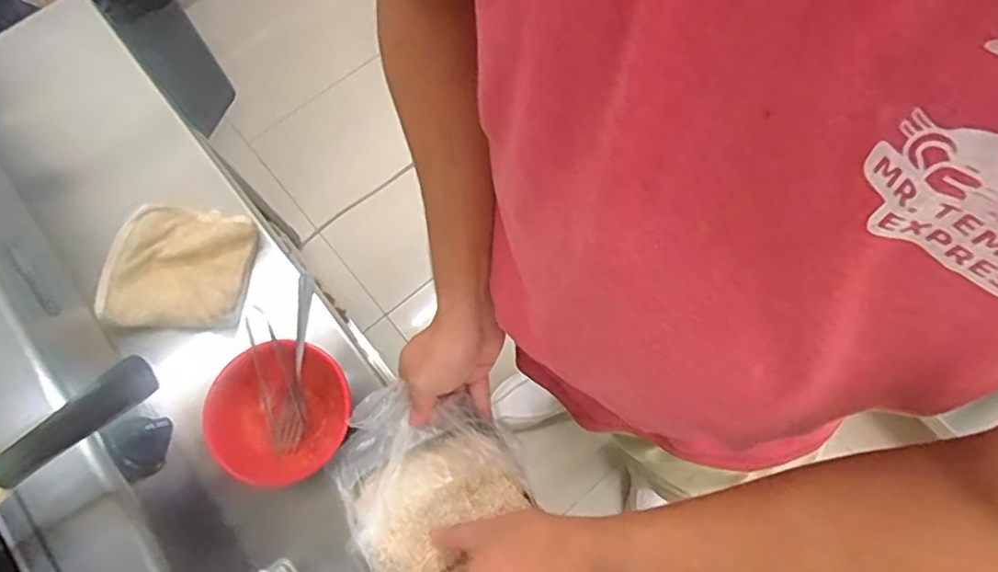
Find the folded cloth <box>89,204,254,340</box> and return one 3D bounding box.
[{"bbox_3d":[-0.333,-0.020,0.634,0.133,0.041,0.127,3,73,1],"label":"folded cloth"}]

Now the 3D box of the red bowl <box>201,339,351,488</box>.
[{"bbox_3d":[-0.210,0.117,0.575,0.118,0.052,0.131,26,75,8],"label":"red bowl"}]

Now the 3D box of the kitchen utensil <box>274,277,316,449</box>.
[{"bbox_3d":[-0.192,0.085,0.579,0.031,0.021,0.148,9,96,3],"label":"kitchen utensil"}]

